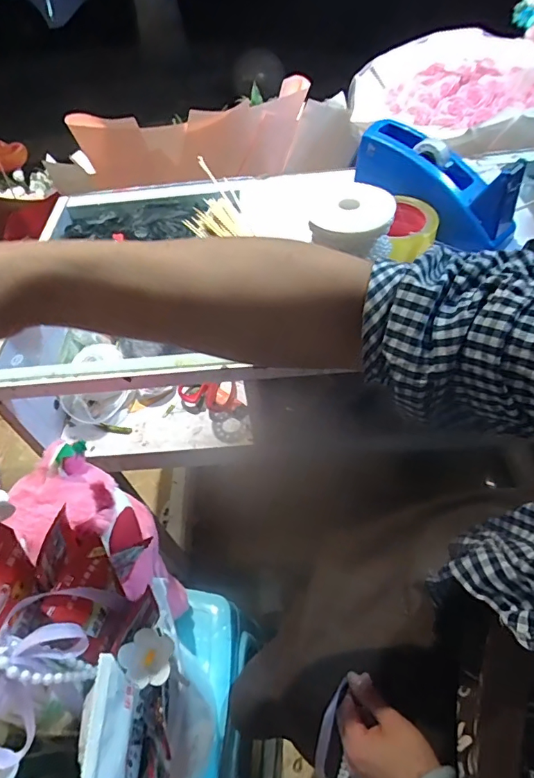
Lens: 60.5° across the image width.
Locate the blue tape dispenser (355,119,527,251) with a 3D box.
[{"bbox_3d":[0.220,-0.267,0.585,0.225,0.112,0.078,43,66,17],"label":"blue tape dispenser"}]

